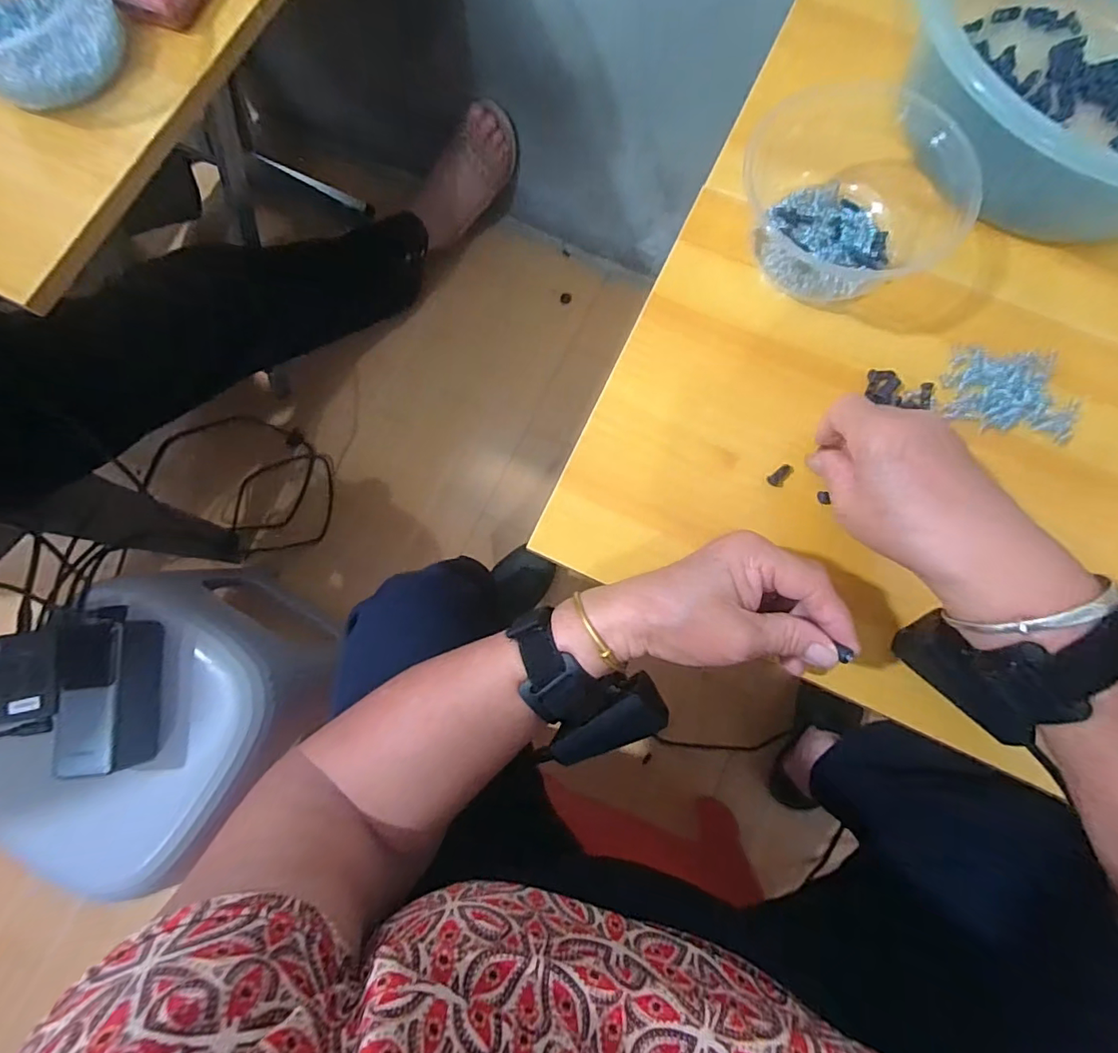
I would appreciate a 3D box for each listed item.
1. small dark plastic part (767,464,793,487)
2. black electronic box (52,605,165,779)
[{"bbox_3d":[0.140,-0.032,0.322,0.018,0.004,0.010,-38,81,-7],"label":"small dark plastic part"},{"bbox_3d":[-0.401,0.145,0.457,0.066,0.042,0.141,-8,79,-2],"label":"black electronic box"}]

